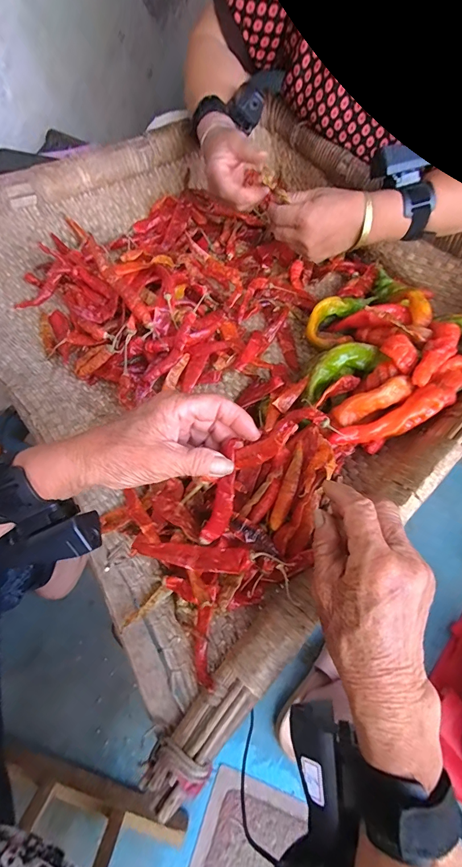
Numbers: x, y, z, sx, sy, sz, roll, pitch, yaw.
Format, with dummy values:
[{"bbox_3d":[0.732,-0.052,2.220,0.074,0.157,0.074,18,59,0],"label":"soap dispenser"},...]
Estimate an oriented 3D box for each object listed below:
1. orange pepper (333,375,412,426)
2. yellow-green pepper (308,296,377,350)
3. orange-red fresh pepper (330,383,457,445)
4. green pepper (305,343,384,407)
[{"bbox_3d":[0.143,-0.033,0.377,0.079,0.022,0.021,-27,65,12],"label":"orange pepper"},{"bbox_3d":[0.149,-0.153,0.481,0.126,0.035,0.049,-33,69,-17],"label":"yellow-green pepper"},{"bbox_3d":[0.163,-0.014,0.374,0.126,0.029,0.030,-26,66,7],"label":"orange-red fresh pepper"},{"bbox_3d":[0.120,-0.071,0.412,0.092,0.032,0.036,-27,68,-15],"label":"green pepper"}]

